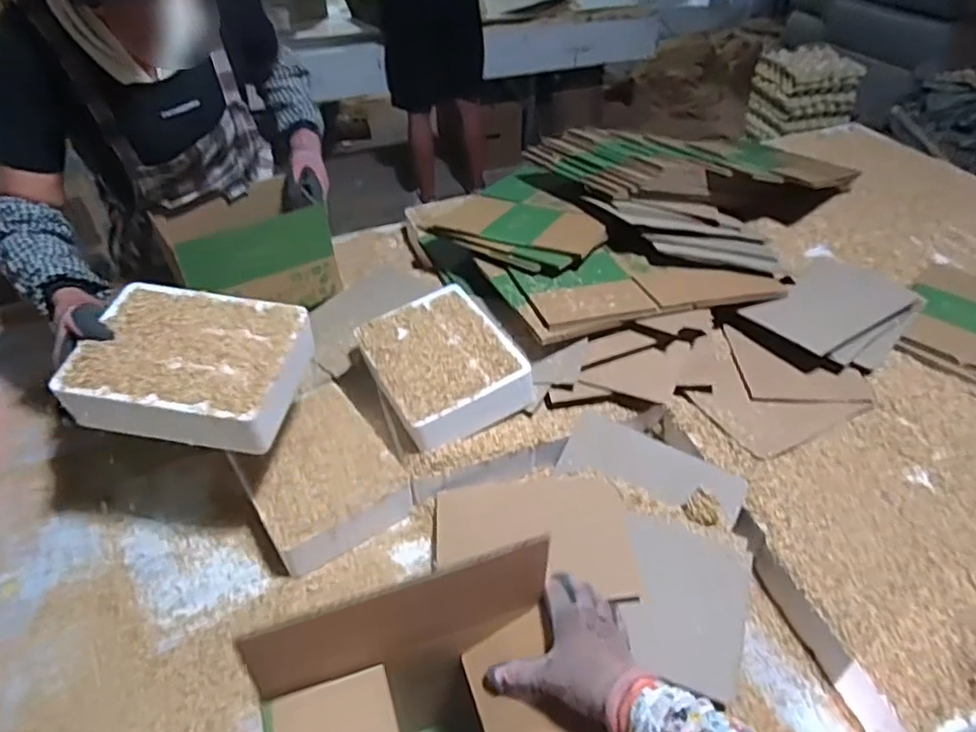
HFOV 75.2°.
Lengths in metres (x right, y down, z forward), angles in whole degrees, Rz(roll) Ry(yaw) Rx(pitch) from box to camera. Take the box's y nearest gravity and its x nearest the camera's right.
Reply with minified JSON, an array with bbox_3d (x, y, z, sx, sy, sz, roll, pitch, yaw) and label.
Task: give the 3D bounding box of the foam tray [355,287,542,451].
[{"bbox_3d":[-0.064,-0.012,0.925,0.188,0.065,0.244,-19,45,-20],"label":"foam tray"}]

